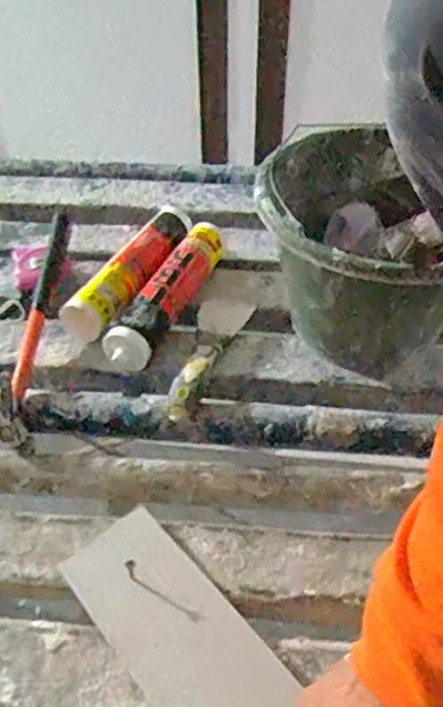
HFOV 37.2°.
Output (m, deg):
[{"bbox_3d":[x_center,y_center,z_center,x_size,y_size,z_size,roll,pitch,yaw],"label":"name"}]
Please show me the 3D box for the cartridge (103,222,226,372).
[{"bbox_3d":[-0.054,-0.067,0.733,0.048,0.054,0.229,16,49,17],"label":"cartridge"}]

